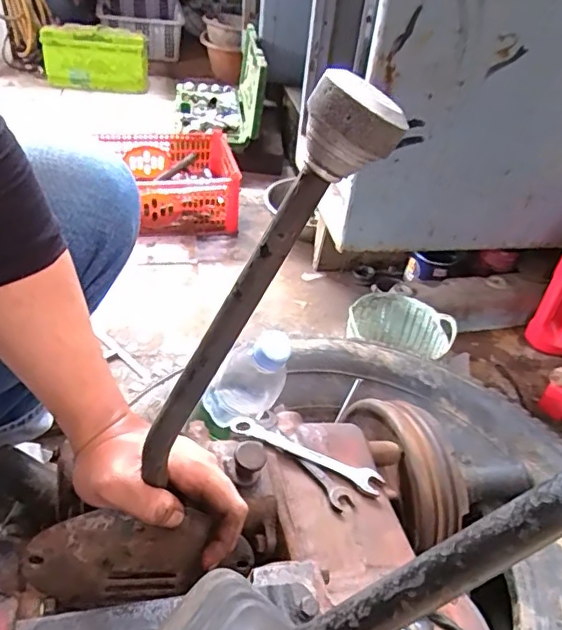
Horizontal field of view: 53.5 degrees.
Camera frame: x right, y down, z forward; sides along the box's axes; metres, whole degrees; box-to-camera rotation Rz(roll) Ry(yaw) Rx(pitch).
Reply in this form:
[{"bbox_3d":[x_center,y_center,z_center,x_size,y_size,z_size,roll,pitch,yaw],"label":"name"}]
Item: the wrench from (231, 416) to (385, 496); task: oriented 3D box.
[{"bbox_3d":[0.024,0.139,0.560,0.157,0.006,0.026,21,44,8],"label":"wrench"}]

